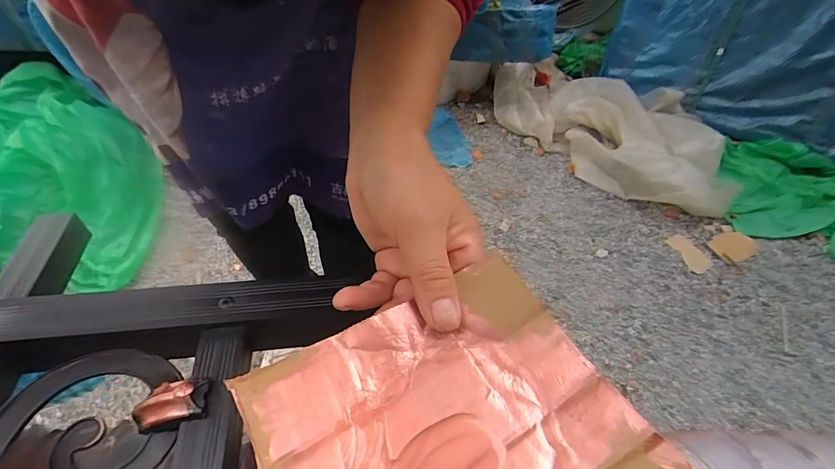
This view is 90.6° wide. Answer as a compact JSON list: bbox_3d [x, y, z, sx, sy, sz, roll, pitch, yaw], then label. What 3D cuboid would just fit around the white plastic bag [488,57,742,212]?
[{"bbox_3d":[0.628,-0.348,1.346,0.349,0.174,0.775,-32,59,-28],"label":"white plastic bag"}]

